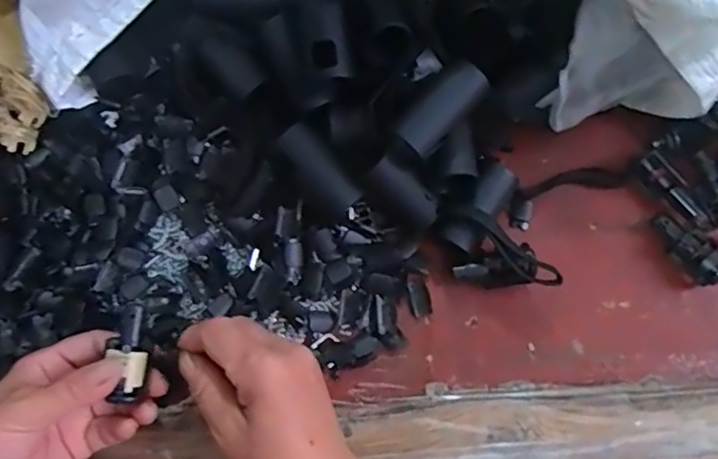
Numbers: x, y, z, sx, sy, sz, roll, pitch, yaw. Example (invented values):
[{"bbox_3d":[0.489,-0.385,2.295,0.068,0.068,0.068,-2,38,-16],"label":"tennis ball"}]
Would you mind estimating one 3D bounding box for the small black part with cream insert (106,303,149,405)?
[{"bbox_3d":[-0.127,0.068,0.316,0.015,0.014,0.051,-5,76,1],"label":"small black part with cream insert"}]

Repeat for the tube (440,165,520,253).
[{"bbox_3d":[0.080,-0.013,0.376,0.023,0.019,0.063,39,81,9],"label":"tube"}]

